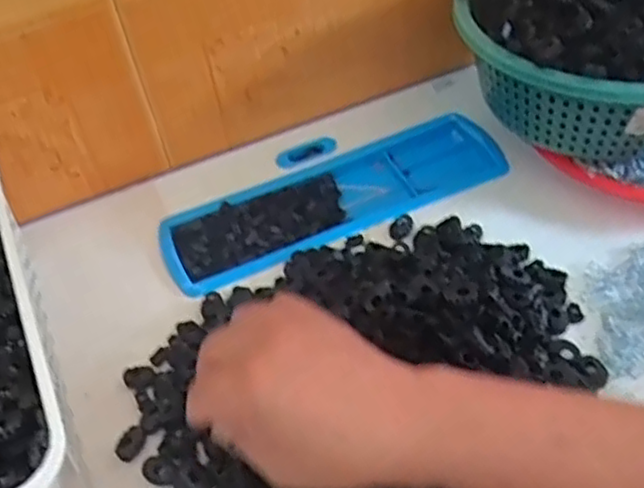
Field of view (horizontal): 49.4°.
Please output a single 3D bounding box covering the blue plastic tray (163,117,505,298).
[{"bbox_3d":[0.013,-0.038,0.597,0.296,0.024,0.096,-21,56,-14],"label":"blue plastic tray"}]

